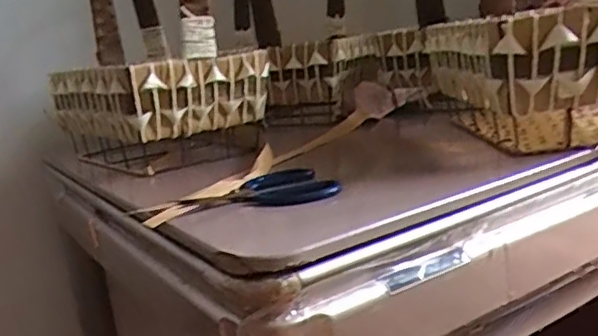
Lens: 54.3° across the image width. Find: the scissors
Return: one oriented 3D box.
[{"bbox_3d":[-0.063,0.025,0.611,0.196,0.021,0.087,-7,9,-3],"label":"scissors"}]

